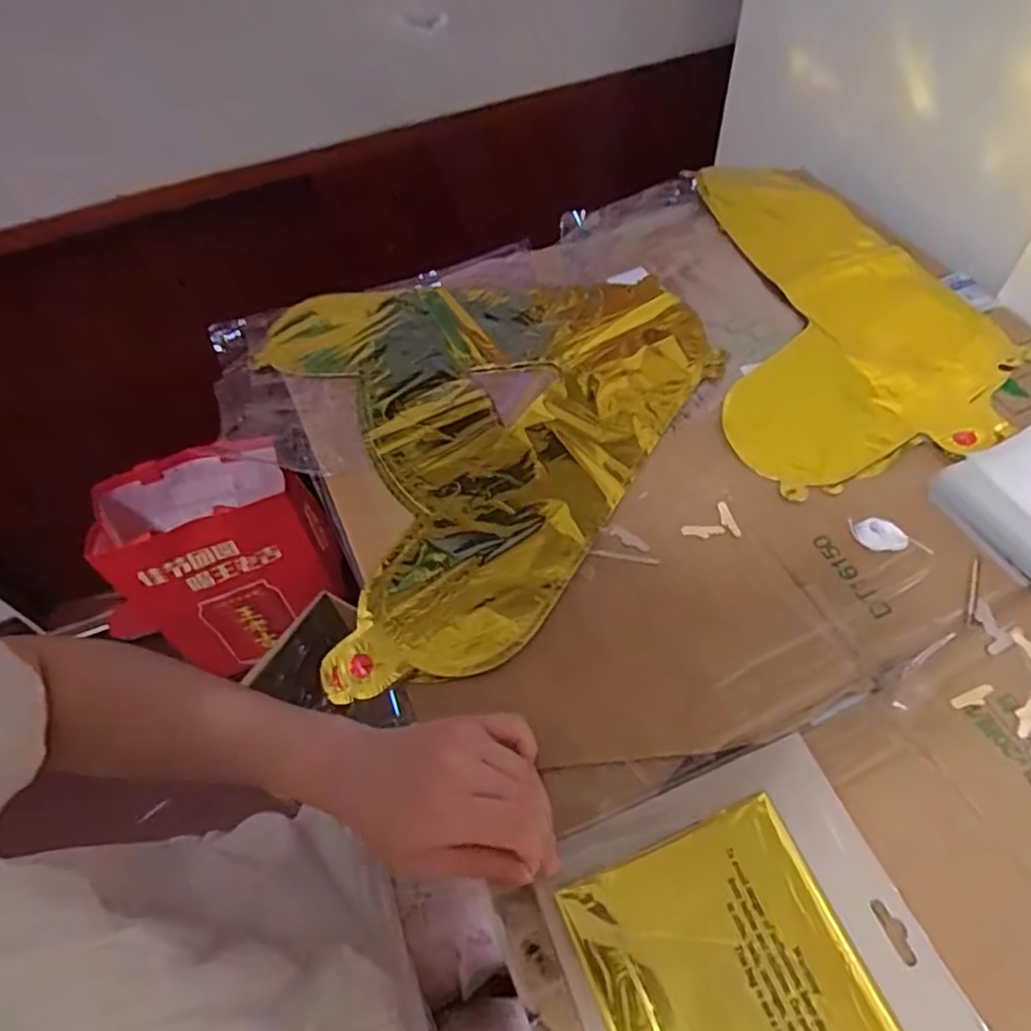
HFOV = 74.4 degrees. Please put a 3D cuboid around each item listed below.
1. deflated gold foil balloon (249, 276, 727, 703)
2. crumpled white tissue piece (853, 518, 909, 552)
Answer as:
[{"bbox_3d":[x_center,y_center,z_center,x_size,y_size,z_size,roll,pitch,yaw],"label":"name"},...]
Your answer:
[{"bbox_3d":[-0.005,-0.081,0.521,0.335,0.008,0.365,-18,56,-9],"label":"deflated gold foil balloon"},{"bbox_3d":[0.237,0.014,0.441,0.030,0.011,0.020,10,57,11],"label":"crumpled white tissue piece"}]

